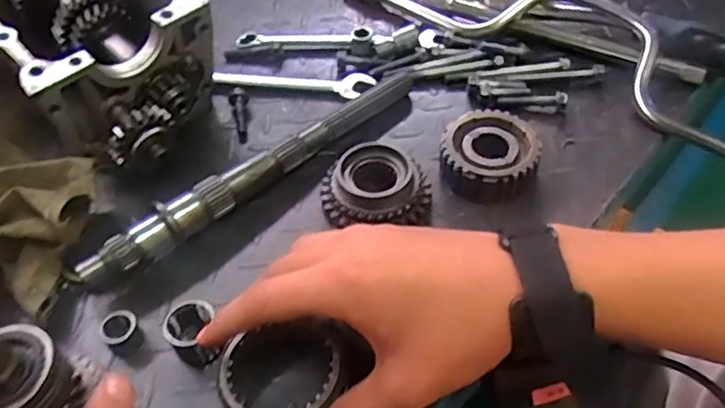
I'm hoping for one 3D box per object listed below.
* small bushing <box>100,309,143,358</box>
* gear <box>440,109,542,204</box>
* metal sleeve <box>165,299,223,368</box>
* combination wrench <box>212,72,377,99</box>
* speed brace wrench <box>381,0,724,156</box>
[{"bbox_3d":[-0.146,0.078,0.371,0.022,0.019,0.022,-2,51,2],"label":"small bushing"},{"bbox_3d":[0.093,-0.036,0.446,0.067,0.028,0.066,14,53,15],"label":"gear"},{"bbox_3d":[-0.100,0.077,0.362,0.029,0.027,0.029,-1,51,1],"label":"metal sleeve"},{"bbox_3d":[-0.059,-0.103,0.522,0.136,0.009,0.023,1,51,5],"label":"combination wrench"},{"bbox_3d":[0.157,-0.152,0.527,0.401,0.043,0.083,34,60,27],"label":"speed brace wrench"}]

